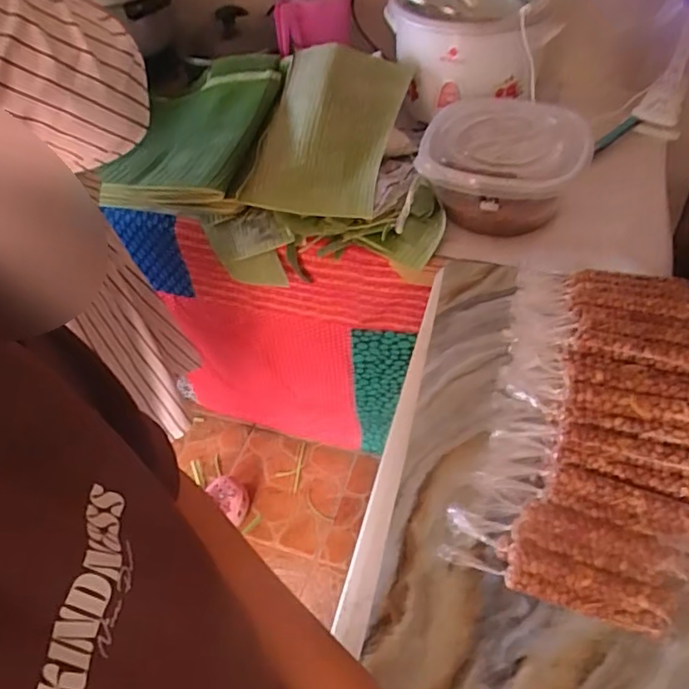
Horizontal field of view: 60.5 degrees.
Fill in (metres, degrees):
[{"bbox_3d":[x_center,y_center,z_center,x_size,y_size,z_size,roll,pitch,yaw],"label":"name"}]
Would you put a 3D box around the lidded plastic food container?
[{"bbox_3d":[0.260,-0.304,0.990,0.243,0.131,0.254,-3,47,4],"label":"lidded plastic food container"}]

